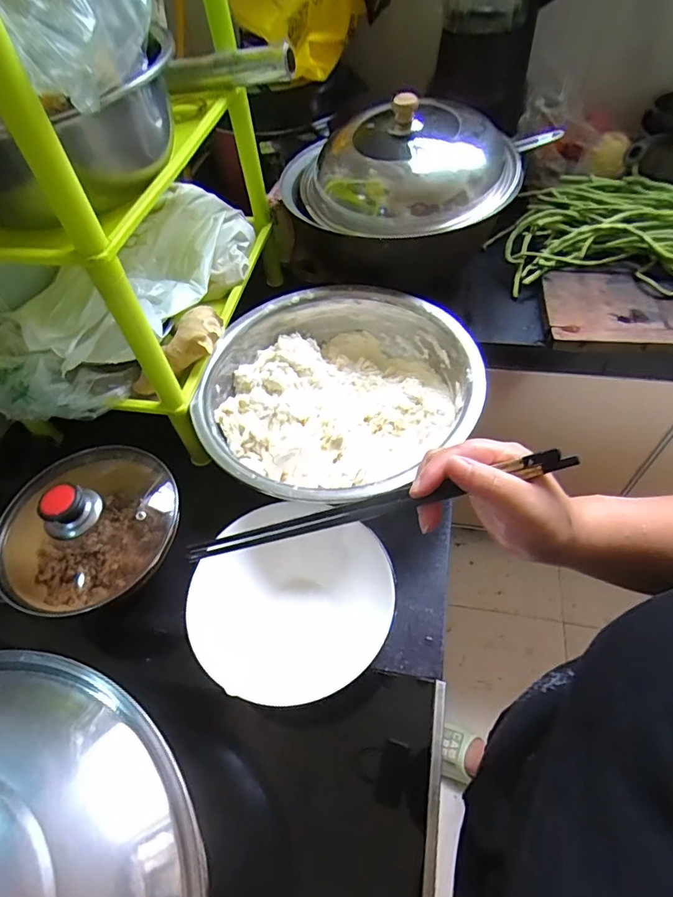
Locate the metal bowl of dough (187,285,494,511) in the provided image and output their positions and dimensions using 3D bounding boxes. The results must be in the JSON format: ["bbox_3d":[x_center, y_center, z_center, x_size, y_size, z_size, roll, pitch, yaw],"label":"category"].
[{"bbox_3d":[0.005,-0.063,0.612,0.319,0.098,0.328,-2,53,3],"label":"metal bowl of dough"}]

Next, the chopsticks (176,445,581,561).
[{"bbox_3d":[0.015,0.042,0.324,0.271,0.012,0.014,-16,51,16],"label":"chopsticks"}]

